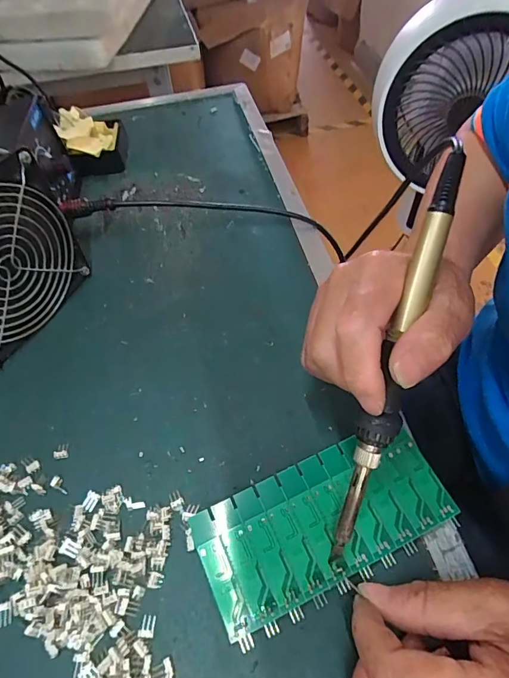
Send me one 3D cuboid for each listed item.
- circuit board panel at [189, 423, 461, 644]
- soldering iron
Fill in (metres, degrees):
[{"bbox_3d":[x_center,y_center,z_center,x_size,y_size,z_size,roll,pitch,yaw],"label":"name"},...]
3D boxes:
[{"bbox_3d":[0.039,0.100,0.236,0.137,0.013,0.062,-20,51,-10],"label":"circuit board panel"},{"bbox_3d":[0.069,0.013,0.209,0.016,0.015,0.216,14,93,17],"label":"soldering iron"}]

